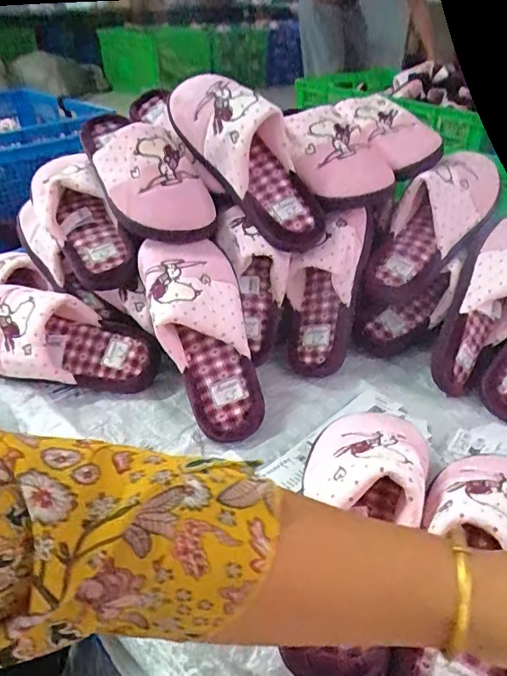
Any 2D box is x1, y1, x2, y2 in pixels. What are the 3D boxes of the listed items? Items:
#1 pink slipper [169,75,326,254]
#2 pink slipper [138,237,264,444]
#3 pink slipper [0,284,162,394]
[{"bbox_3d":[-0.005,-0.204,0.567,0.071,0.104,0.239,-37,90,-40],"label":"pink slipper"},{"bbox_3d":[-0.055,-0.007,0.543,0.105,0.234,0.071,-17,-6,-22],"label":"pink slipper"},{"bbox_3d":[-0.230,-0.003,0.567,0.243,0.065,0.102,14,69,-2],"label":"pink slipper"}]

